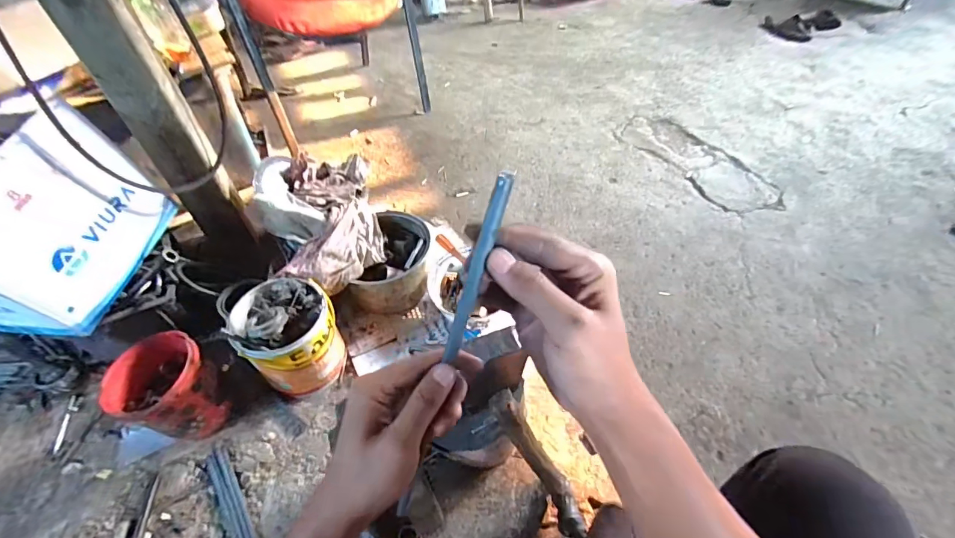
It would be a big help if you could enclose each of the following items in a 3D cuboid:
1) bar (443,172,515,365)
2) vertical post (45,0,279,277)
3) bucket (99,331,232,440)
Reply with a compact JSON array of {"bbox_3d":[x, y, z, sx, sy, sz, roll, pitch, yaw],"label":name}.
[{"bbox_3d":[-0.002,0.006,0.244,0.009,0.132,0.007,38,38,28],"label":"bar"},{"bbox_3d":[-0.636,-0.284,0.841,0.128,0.814,0.078,-32,56,-25],"label":"vertical post"},{"bbox_3d":[-0.587,0.235,0.805,0.155,0.173,0.151,0,49,0],"label":"bucket"}]

